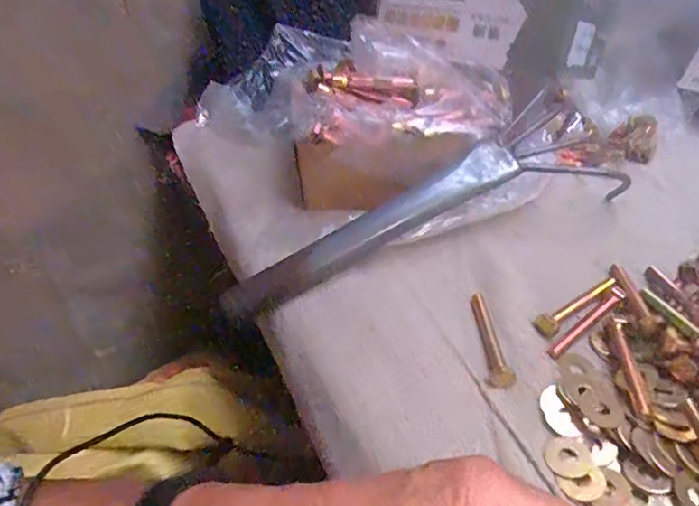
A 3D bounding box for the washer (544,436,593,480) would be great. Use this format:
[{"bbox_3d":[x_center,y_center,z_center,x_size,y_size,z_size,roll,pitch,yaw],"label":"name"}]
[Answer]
[{"bbox_3d":[0.108,0.100,0.254,0.021,0.004,0.020,-3,42,3],"label":"washer"}]

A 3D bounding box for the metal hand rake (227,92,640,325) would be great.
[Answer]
[{"bbox_3d":[0.038,-0.016,0.352,0.264,0.047,0.064,-27,44,-1],"label":"metal hand rake"}]

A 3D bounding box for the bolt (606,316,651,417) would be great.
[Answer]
[{"bbox_3d":[0.151,0.060,0.279,0.009,0.007,0.060,2,43,8],"label":"bolt"}]

